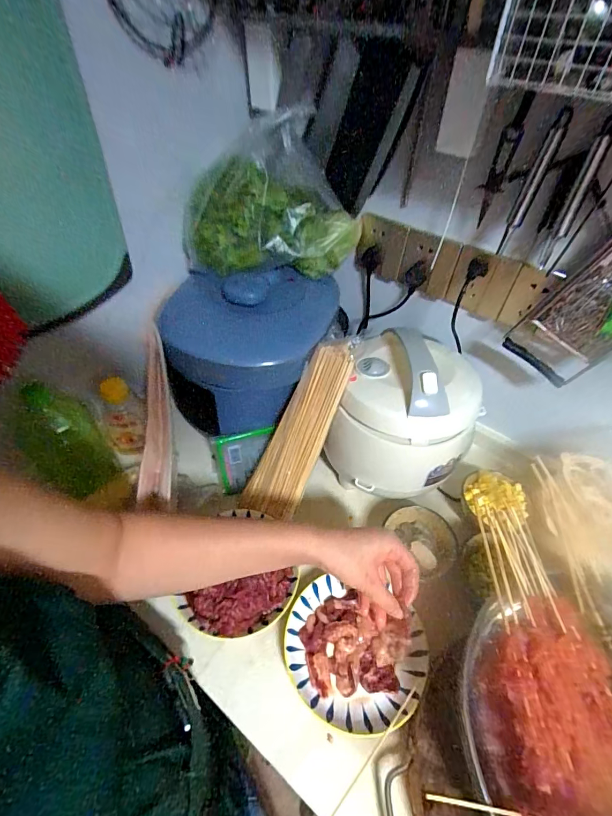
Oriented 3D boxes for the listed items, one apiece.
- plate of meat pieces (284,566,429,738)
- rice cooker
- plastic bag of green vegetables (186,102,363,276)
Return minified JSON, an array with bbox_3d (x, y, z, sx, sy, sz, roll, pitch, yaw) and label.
[{"bbox_3d":[0.063,0.302,0.484,0.171,0.030,0.167,2,47,-2],"label":"plate of meat pieces"},{"bbox_3d":[0.157,0.010,0.595,0.201,0.197,0.210,25,51,18],"label":"rice cooker"},{"bbox_3d":[-0.058,-0.346,0.637,0.292,0.222,0.144,5,47,1],"label":"plastic bag of green vegetables"}]

